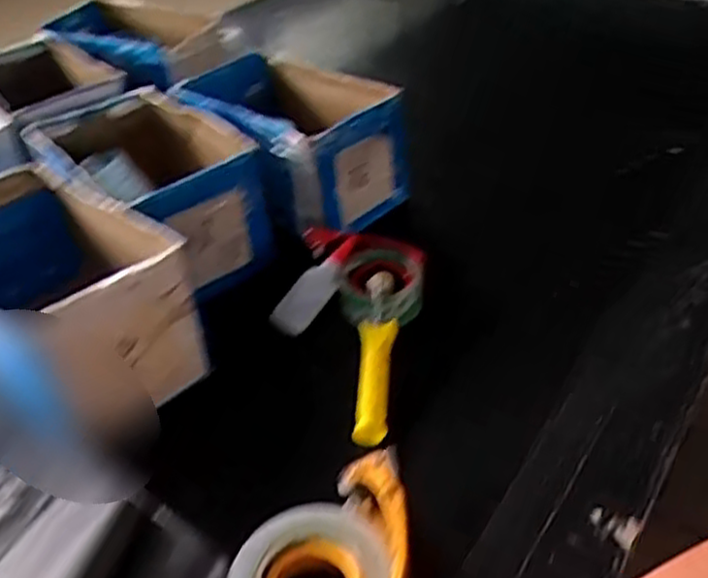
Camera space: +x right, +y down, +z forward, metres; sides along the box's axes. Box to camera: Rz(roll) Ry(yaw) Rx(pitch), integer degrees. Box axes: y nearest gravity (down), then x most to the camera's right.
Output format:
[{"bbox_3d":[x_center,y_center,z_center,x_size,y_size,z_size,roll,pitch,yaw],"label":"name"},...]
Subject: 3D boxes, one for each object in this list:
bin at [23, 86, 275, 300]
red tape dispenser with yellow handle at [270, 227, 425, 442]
[{"bbox_3d":[-0.235,-0.114,0.887,0.276,0.137,0.194,29,48,35],"label":"bin"},{"bbox_3d":[-0.015,0.031,0.773,0.149,0.054,0.251,7,39,13],"label":"red tape dispenser with yellow handle"}]

